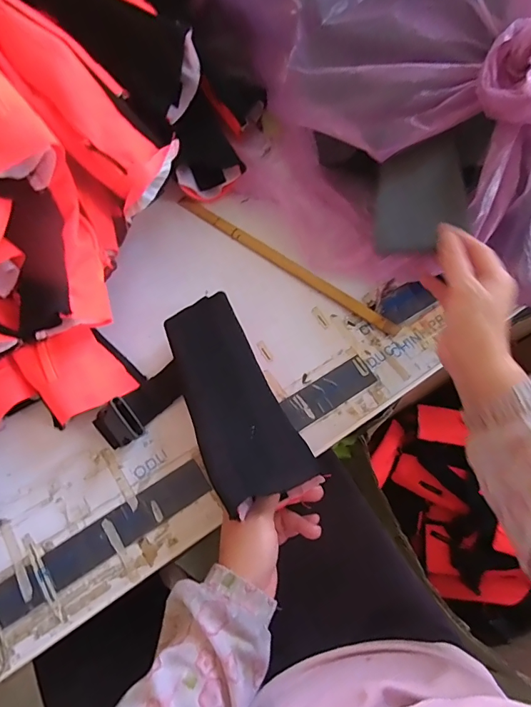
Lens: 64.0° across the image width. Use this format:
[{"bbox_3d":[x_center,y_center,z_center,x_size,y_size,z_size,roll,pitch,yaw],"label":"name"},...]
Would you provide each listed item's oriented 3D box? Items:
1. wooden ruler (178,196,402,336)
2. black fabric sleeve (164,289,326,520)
[{"bbox_3d":[0.023,-0.118,0.551,0.334,0.008,0.019,34,71,13],"label":"wooden ruler"},{"bbox_3d":[-0.036,0.039,0.428,0.092,0.023,0.215,-23,68,-10],"label":"black fabric sleeve"}]

